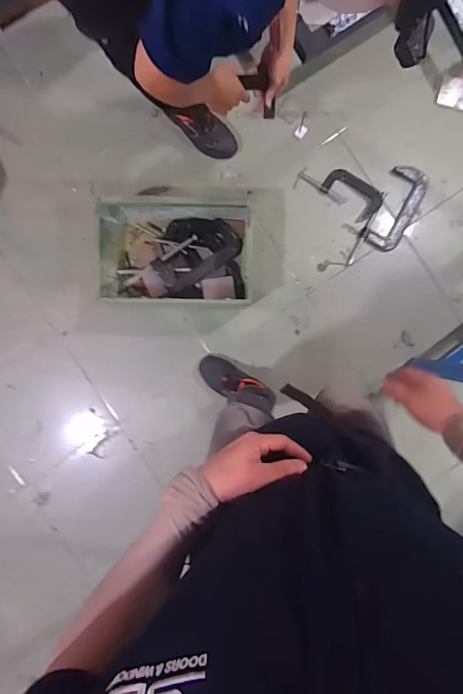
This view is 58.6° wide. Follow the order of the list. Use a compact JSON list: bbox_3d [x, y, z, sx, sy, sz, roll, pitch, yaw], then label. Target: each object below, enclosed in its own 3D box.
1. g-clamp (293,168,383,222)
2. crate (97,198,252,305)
[{"bbox_3d":[0.377,-0.548,1.435,0.299,0.028,0.134,21,95,-4],"label":"g-clamp"},{"bbox_3d":[-0.184,-0.296,1.343,0.480,0.228,0.303,0,96,-2],"label":"crate"}]

